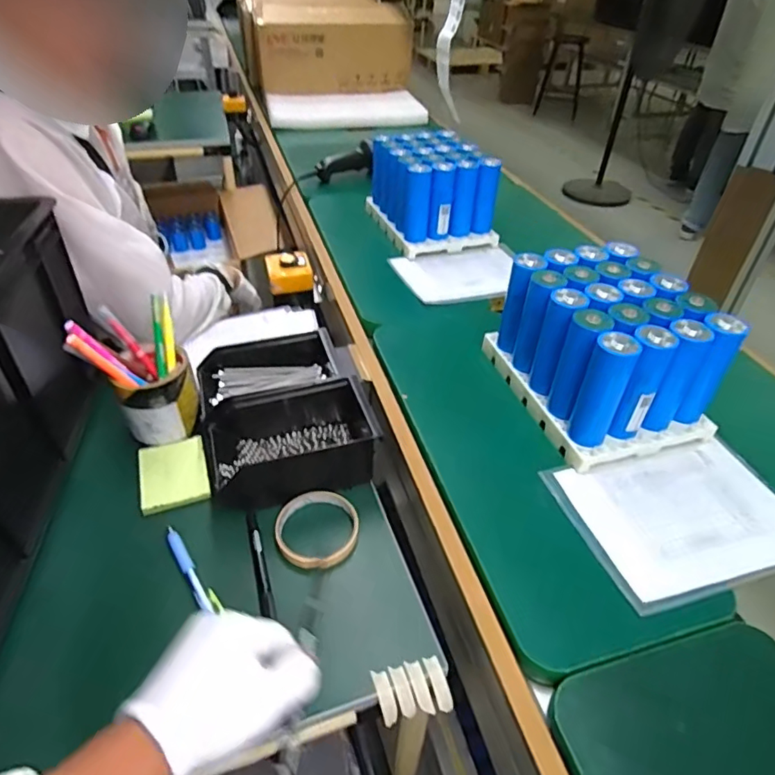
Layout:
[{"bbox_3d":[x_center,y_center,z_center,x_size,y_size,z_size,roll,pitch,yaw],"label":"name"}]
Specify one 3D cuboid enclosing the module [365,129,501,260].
[{"bbox_3d":[0.077,-0.351,0.972,0.161,0.158,0.221,-14,43,-18],"label":"module"}]

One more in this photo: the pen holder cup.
[{"bbox_3d":[-0.269,0.007,0.630,0.085,0.081,0.083,1,41,-1],"label":"pen holder cup"}]

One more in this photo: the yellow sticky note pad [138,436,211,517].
[{"bbox_3d":[-0.240,0.097,0.601,0.071,0.009,0.095,-13,43,-17],"label":"yellow sticky note pad"}]

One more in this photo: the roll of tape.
[{"bbox_3d":[-0.072,0.143,0.550,0.083,0.023,0.086,1,41,-1],"label":"roll of tape"}]

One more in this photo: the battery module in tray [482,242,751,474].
[{"bbox_3d":[0.248,-0.047,0.618,0.170,0.147,0.227,-12,43,-15],"label":"battery module in tray"}]

